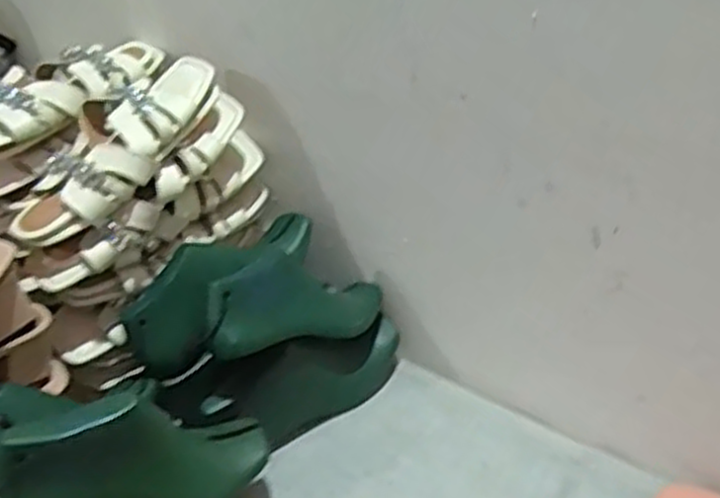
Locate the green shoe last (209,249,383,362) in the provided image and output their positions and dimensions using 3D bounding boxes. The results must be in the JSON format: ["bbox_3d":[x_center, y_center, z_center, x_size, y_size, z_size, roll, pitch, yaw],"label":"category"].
[{"bbox_3d":[-0.058,0.050,0.785,0.226,0.076,0.077,-3,28,-44],"label":"green shoe last"}]

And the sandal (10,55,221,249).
[{"bbox_3d":[-0.231,-0.100,0.747,0.096,0.045,0.244,24,65,30],"label":"sandal"}]

